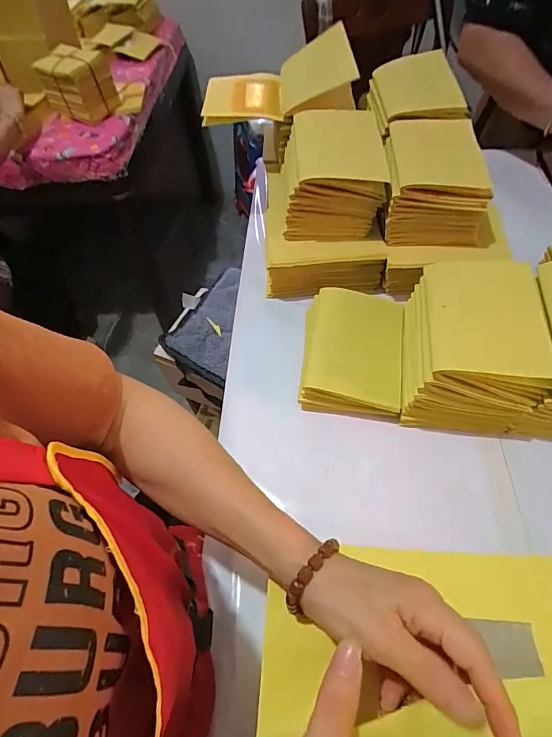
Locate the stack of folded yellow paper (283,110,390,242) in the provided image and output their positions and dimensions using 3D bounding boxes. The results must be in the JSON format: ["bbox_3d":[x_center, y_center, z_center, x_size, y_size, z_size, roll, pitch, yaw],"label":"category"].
[{"bbox_3d":[0.086,-0.274,0.594,0.142,0.100,0.177,2,55,6],"label":"stack of folded yellow paper"}]

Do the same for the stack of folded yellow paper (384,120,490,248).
[{"bbox_3d":[0.221,-0.262,0.576,0.132,0.088,0.166,3,55,7],"label":"stack of folded yellow paper"}]

